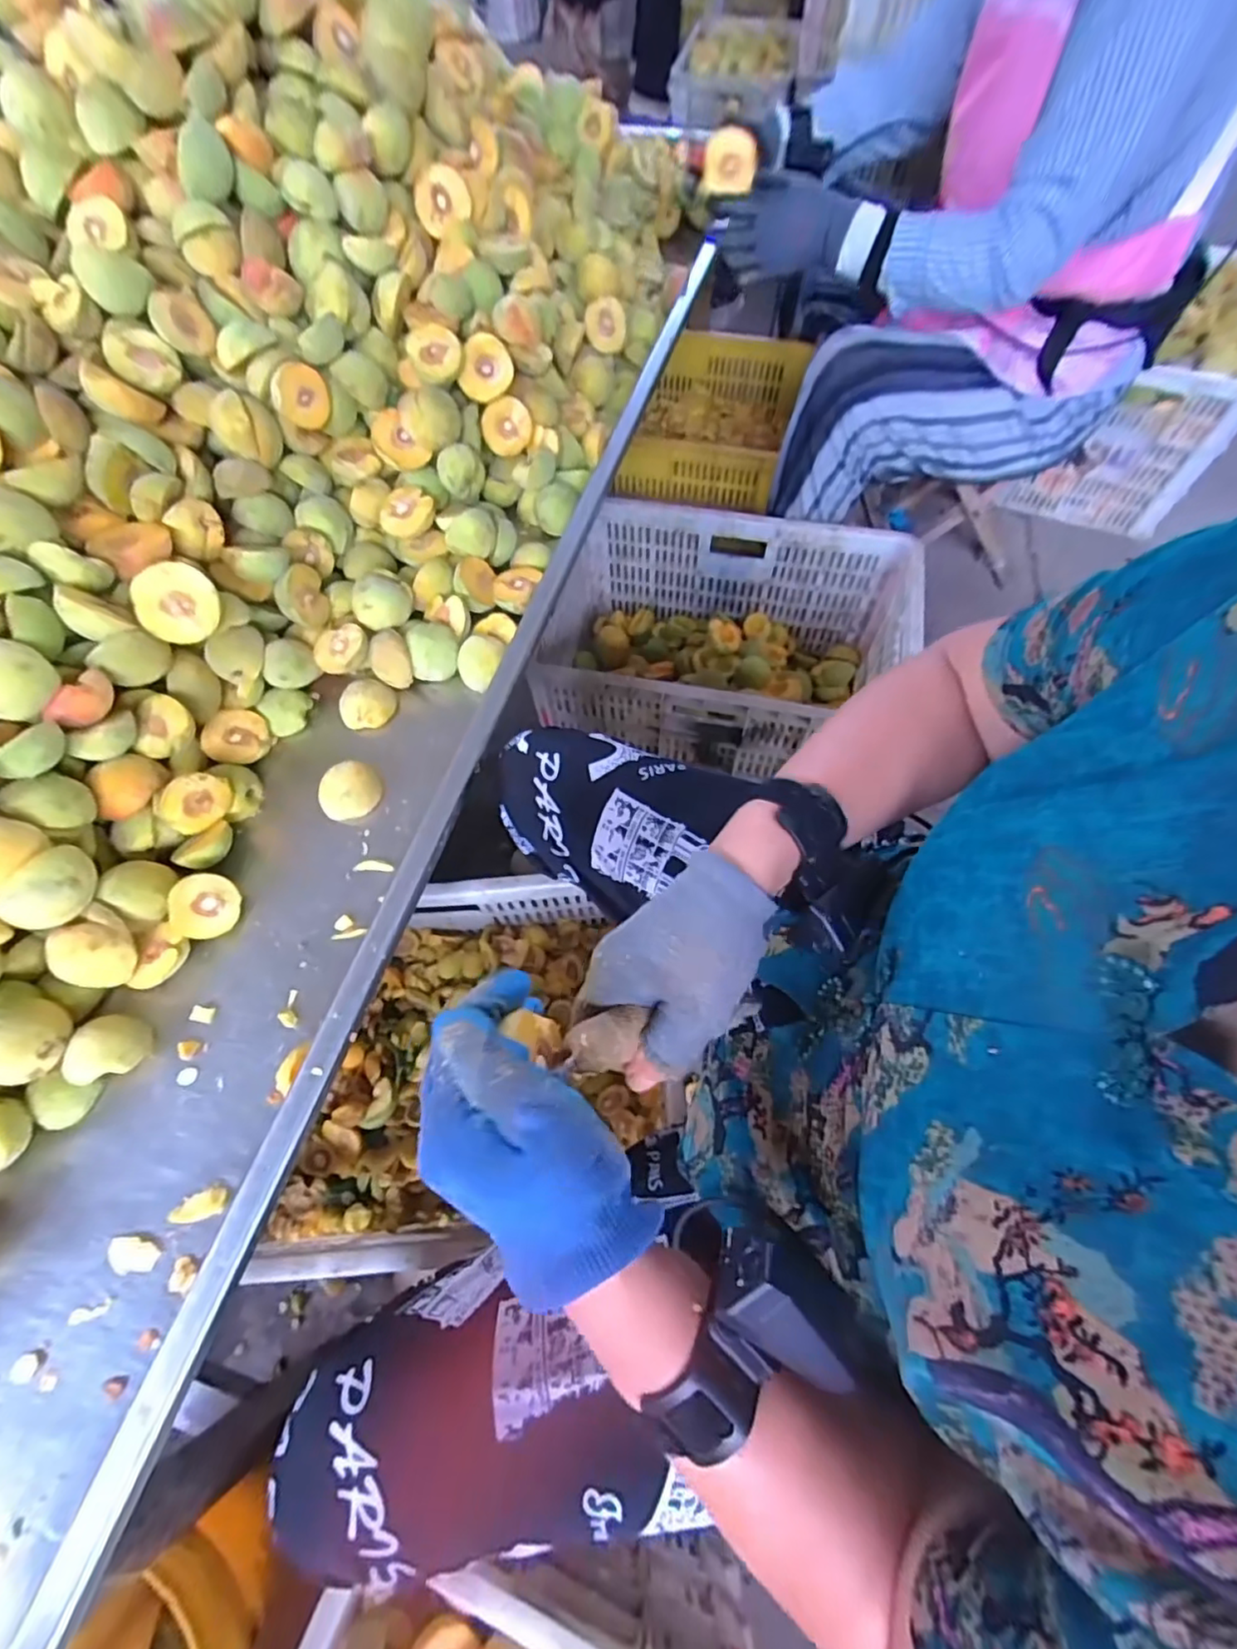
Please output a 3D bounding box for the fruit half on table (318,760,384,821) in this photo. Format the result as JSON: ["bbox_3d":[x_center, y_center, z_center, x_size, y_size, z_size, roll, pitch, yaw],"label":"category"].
[{"bbox_3d":[-0.255,-0.032,0.575,0.058,0.028,0.046,-39,70,-15],"label":"fruit half on table"}]

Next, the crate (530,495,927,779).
[{"bbox_3d":[0.154,-0.270,0.947,0.512,0.234,0.351,10,66,6],"label":"crate"}]

